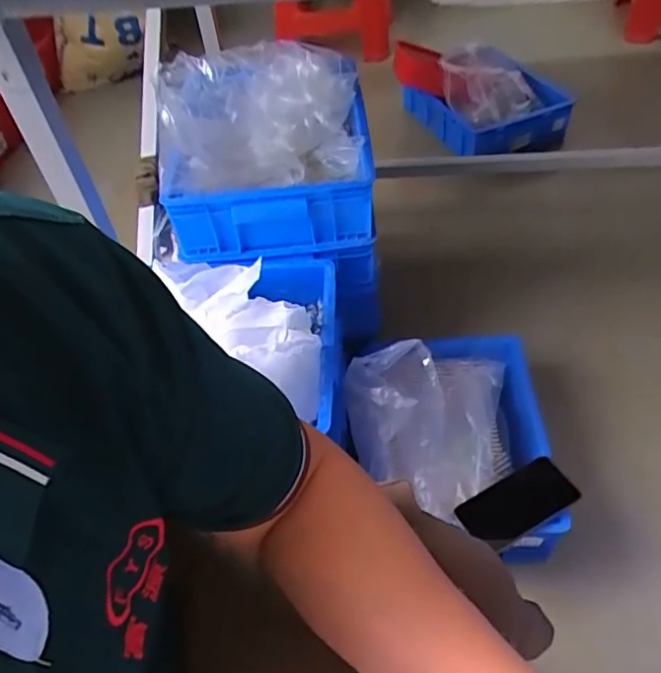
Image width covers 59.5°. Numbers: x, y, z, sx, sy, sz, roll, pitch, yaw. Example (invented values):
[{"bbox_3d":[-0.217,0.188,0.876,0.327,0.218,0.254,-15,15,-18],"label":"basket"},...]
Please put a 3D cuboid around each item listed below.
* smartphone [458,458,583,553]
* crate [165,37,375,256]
[{"bbox_3d":[0.253,0.227,0.784,0.149,0.011,0.078,-32,52,-4],"label":"smartphone"},{"bbox_3d":[-0.099,-0.304,0.915,0.301,0.155,0.342,-7,49,0],"label":"crate"}]

